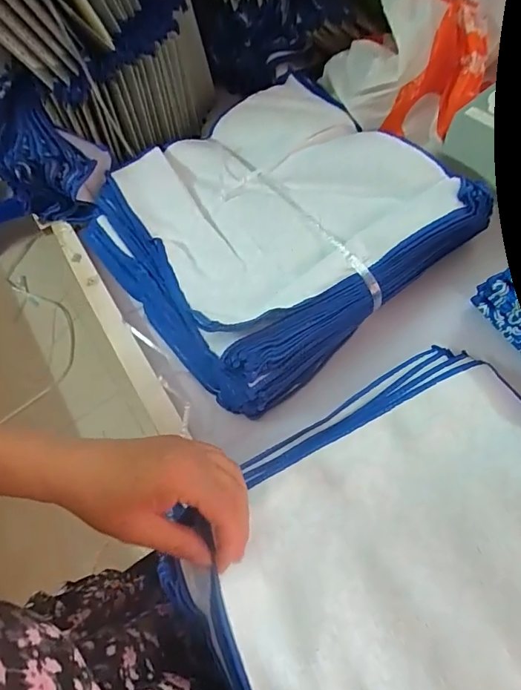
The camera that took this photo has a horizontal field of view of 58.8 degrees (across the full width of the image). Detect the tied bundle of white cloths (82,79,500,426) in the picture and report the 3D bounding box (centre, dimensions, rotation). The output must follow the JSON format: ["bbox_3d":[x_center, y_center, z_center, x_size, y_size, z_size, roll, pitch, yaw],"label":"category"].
[{"bbox_3d":[0.004,-0.132,0.477,0.301,0.089,0.303,-36,67,-14],"label":"tied bundle of white cloths"}]

